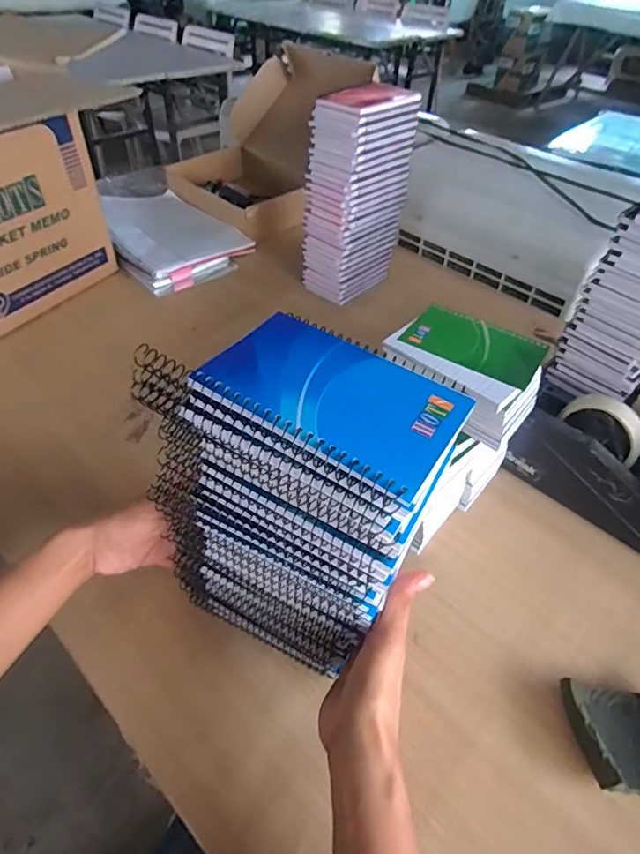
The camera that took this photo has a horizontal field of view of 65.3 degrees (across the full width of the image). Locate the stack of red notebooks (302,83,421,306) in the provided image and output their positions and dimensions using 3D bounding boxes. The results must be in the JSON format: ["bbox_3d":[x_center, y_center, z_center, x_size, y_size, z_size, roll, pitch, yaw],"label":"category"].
[{"bbox_3d":[0.060,-0.357,0.795,0.139,0.287,0.091,-32,56,-29],"label":"stack of red notebooks"}]

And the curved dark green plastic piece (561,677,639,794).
[{"bbox_3d":[0.241,0.241,0.388,0.086,0.031,0.071,4,47,0],"label":"curved dark green plastic piece"}]

